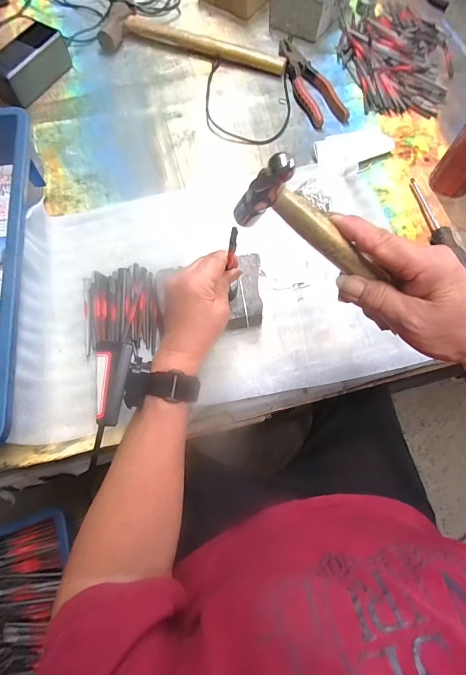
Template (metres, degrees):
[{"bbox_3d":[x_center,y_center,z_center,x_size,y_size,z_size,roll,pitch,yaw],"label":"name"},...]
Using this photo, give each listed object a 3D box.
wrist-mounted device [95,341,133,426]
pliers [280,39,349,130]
[{"bbox_3d":[-0.103,0.038,0.285,0.026,0.010,0.069,3,83,0],"label":"wrist-mounted device"},{"bbox_3d":[0.124,-0.435,0.573,0.059,0.016,0.205,-17,71,-8],"label":"pliers"}]

